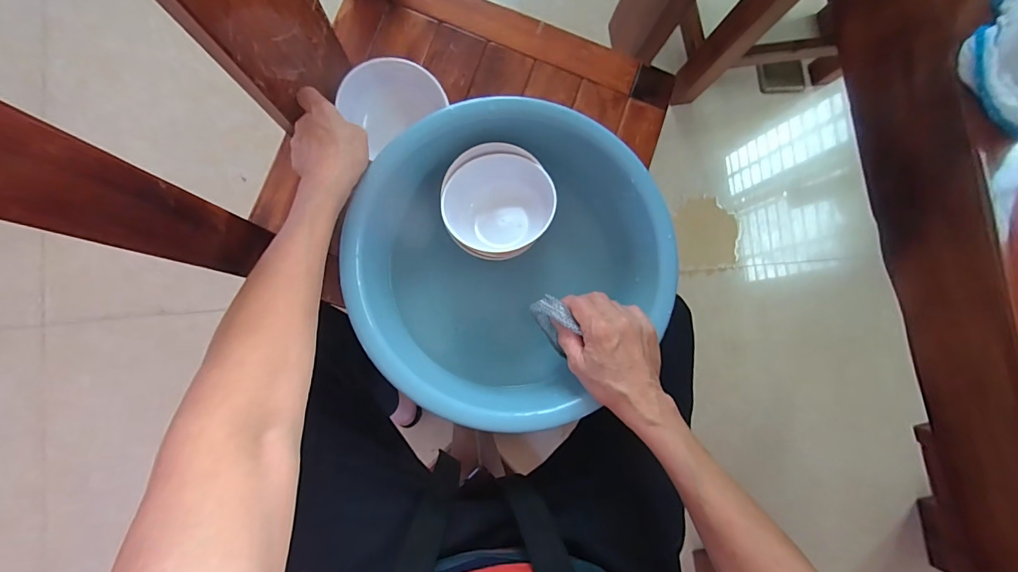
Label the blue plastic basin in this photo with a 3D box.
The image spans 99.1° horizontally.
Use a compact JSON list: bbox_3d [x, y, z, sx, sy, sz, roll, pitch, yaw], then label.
[{"bbox_3d":[0.002,-0.025,0.467,0.311,0.105,0.303,1,85,-6],"label":"blue plastic basin"}]

